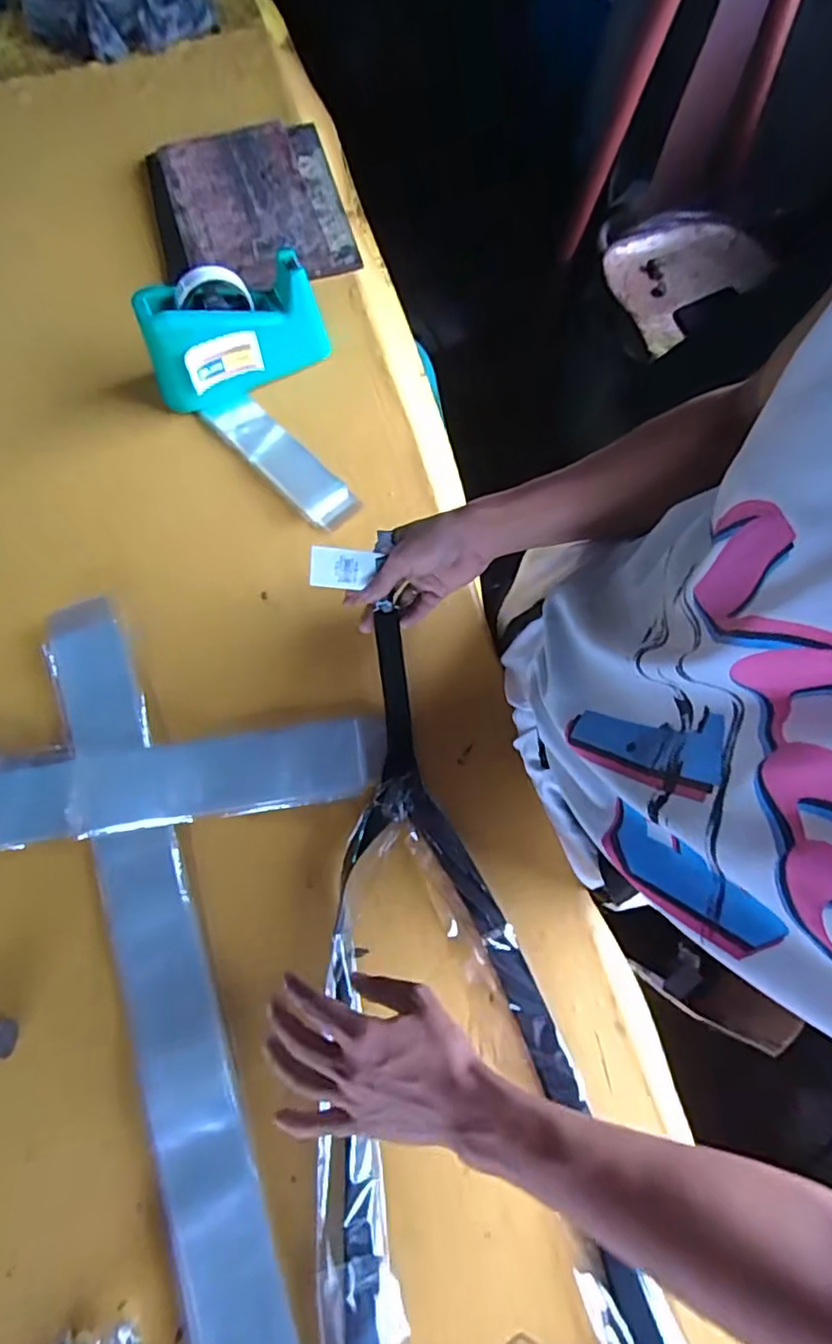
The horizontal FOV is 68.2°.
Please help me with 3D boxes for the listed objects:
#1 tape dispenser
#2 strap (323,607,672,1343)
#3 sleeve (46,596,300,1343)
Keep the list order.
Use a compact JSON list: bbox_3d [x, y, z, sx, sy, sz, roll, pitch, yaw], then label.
[{"bbox_3d":[-0.204,-0.385,0.700,0.198,0.113,0.081,-23,70,-9],"label":"tape dispenser"},{"bbox_3d":[0.030,0.242,0.507,0.238,0.032,0.617,-7,69,-3],"label":"strap"},{"bbox_3d":[-0.218,0.233,0.518,0.073,0.011,0.670,-21,70,-9],"label":"sleeve"}]

